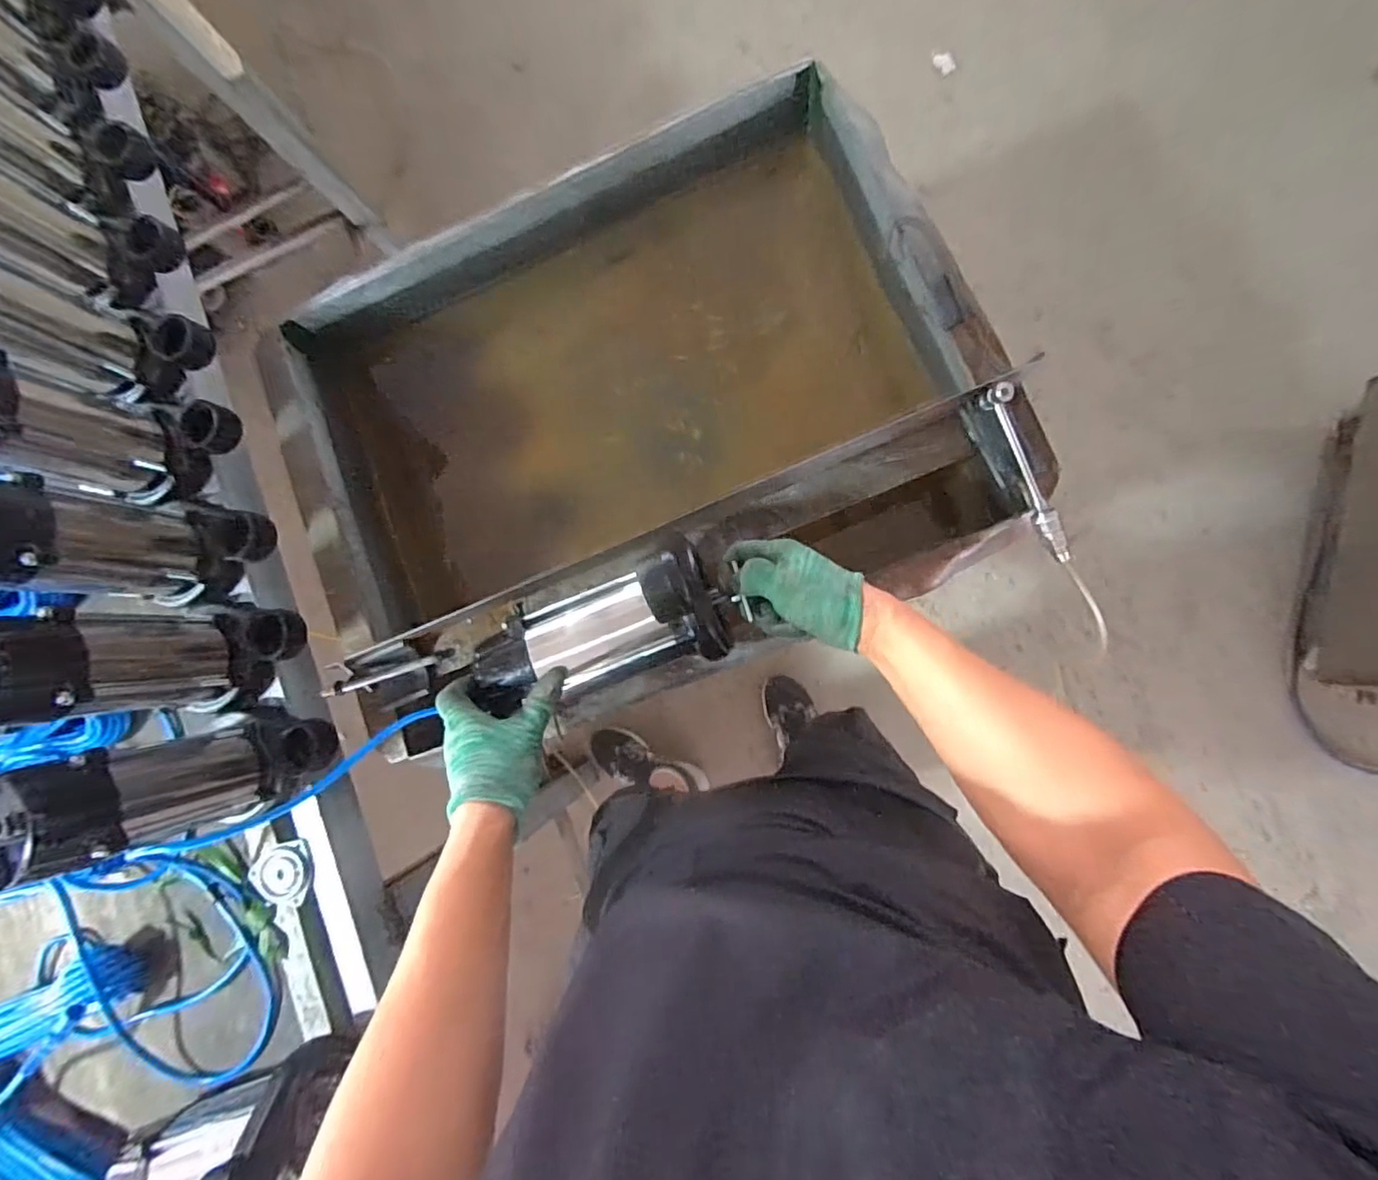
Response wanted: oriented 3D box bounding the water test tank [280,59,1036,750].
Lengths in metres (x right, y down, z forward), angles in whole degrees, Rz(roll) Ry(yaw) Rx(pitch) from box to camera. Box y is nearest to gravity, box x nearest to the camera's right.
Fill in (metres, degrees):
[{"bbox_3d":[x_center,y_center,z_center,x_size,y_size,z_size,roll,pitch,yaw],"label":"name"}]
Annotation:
[{"bbox_3d":[-0.071,-0.190,0.729,0.745,0.231,0.587,-23,83,6],"label":"water test tank"}]

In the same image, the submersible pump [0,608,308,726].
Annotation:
[{"bbox_3d":[-0.517,0.067,0.560,0.144,0.231,0.108,-7,85,8],"label":"submersible pump"}]

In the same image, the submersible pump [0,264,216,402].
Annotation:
[{"bbox_3d":[-0.662,-0.285,0.604,0.118,0.230,0.118,24,90,10],"label":"submersible pump"}]

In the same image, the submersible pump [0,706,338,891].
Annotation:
[{"bbox_3d":[-0.479,0.176,0.544,0.146,0.226,0.105,-16,84,7],"label":"submersible pump"}]

